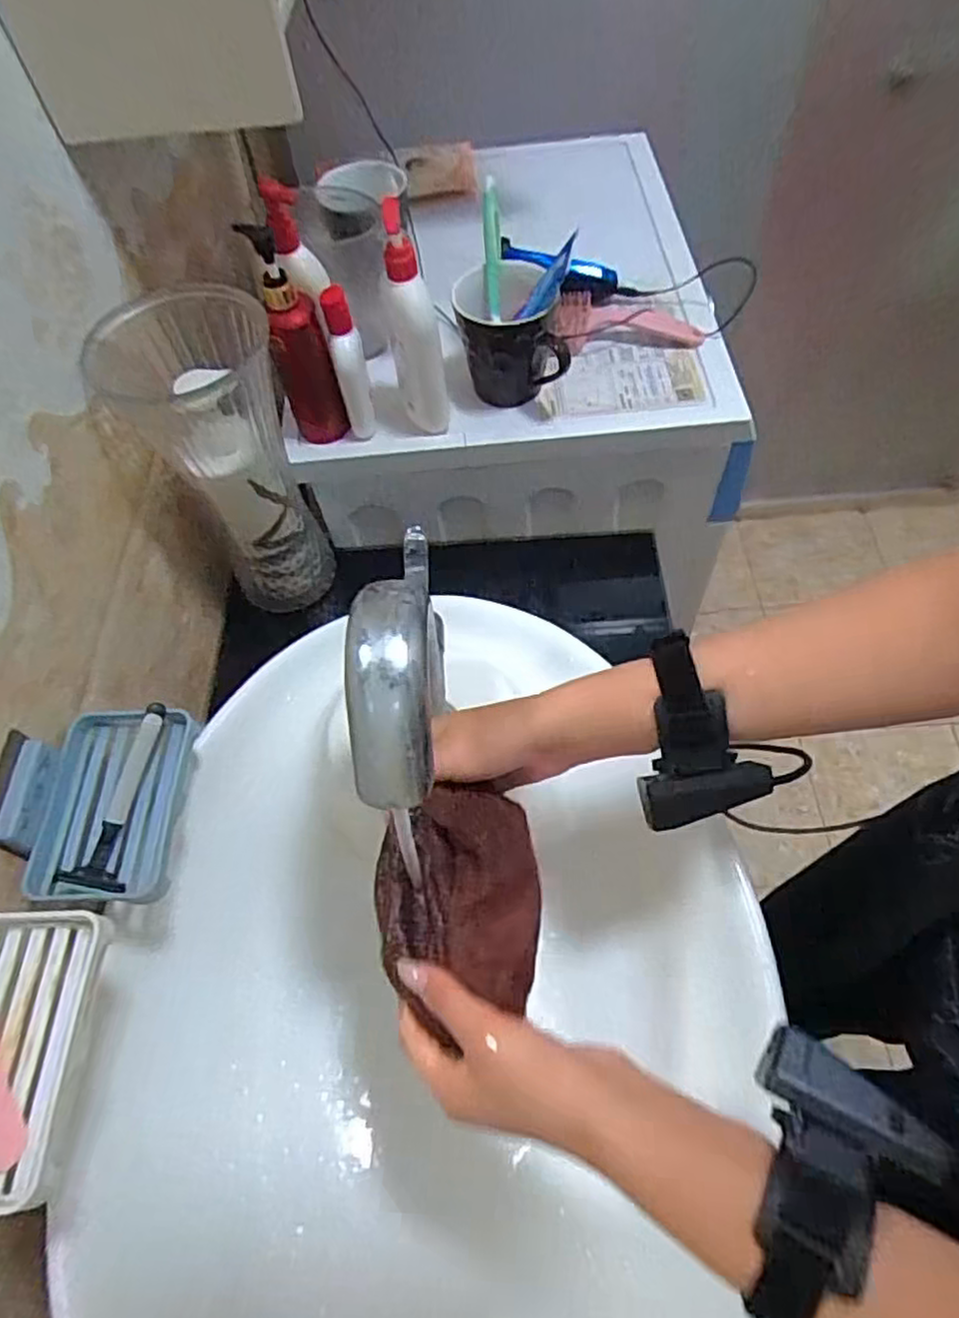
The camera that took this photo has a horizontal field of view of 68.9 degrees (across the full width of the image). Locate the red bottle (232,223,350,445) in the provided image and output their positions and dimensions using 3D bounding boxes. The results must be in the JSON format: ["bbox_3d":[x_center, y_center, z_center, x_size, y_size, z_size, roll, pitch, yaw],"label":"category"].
[{"bbox_3d":[-0.166,-0.292,0.637,0.053,0.189,0.058,-21,60,-8],"label":"red bottle"}]

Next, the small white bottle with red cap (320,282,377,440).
[{"bbox_3d":[-0.119,-0.269,0.645,0.028,0.143,0.028,-16,59,-6],"label":"small white bottle with red cap"}]

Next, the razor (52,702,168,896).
[{"bbox_3d":[-0.229,0.085,0.447,0.034,0.018,0.118,2,59,5],"label":"razor"}]

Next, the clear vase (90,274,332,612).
[{"bbox_3d":[-0.230,-0.175,0.654,0.127,0.275,0.136,-9,59,-1],"label":"clear vase"}]

